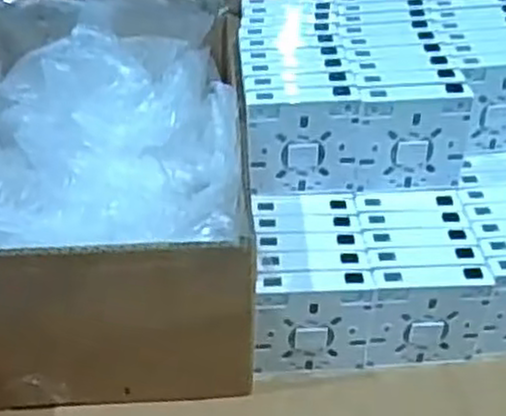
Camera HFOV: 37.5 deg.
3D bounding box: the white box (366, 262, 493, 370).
[{"bbox_3d":[0.129,0.083,0.556,0.087,0.086,0.020,-5,33,-5],"label":"white box"}]

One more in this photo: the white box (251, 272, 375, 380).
[{"bbox_3d":[0.043,0.086,0.548,0.083,0.086,0.021,-5,33,-5],"label":"white box"}]

